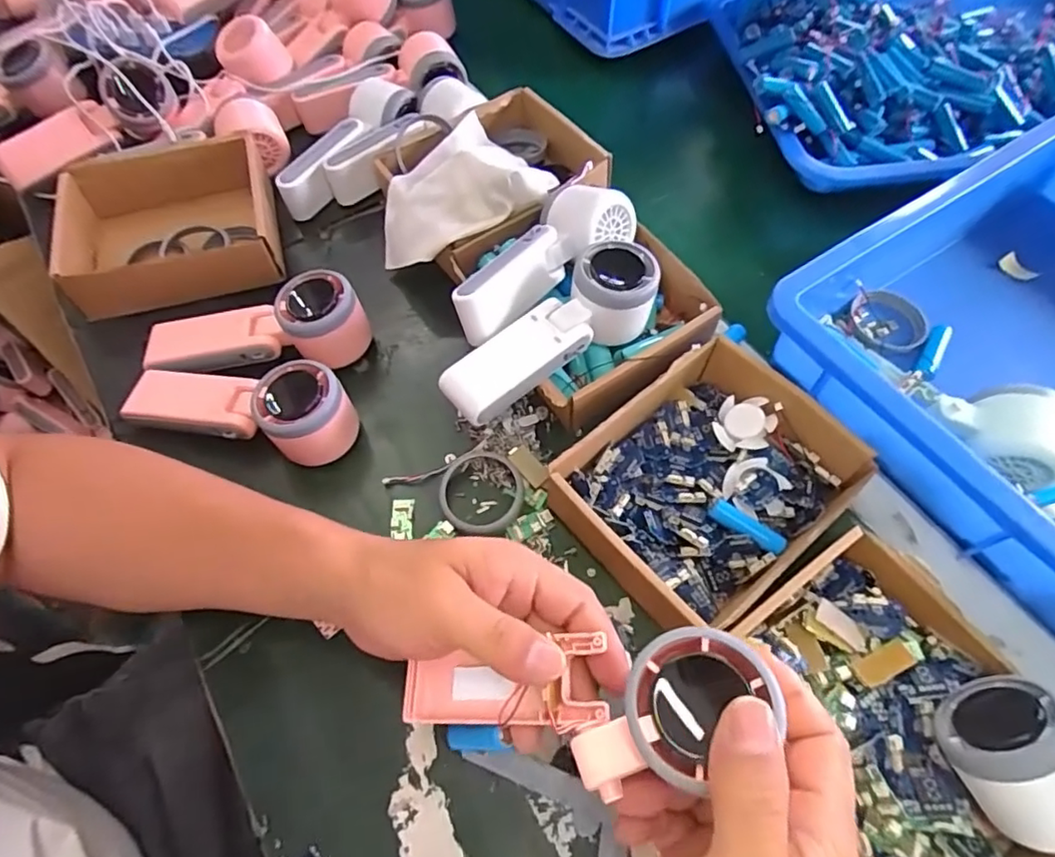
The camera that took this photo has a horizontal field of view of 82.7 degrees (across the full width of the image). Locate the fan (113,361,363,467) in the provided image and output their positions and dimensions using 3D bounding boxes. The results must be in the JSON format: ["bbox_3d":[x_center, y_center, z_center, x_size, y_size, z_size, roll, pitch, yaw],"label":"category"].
[{"bbox_3d":[-0.203,-0.015,0.428,0.162,0.060,0.055,11,61,7],"label":"fan"}]

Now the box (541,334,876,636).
[{"bbox_3d":[0.118,0.035,0.395,0.161,0.049,0.137,-36,66,-18],"label":"box"}]

